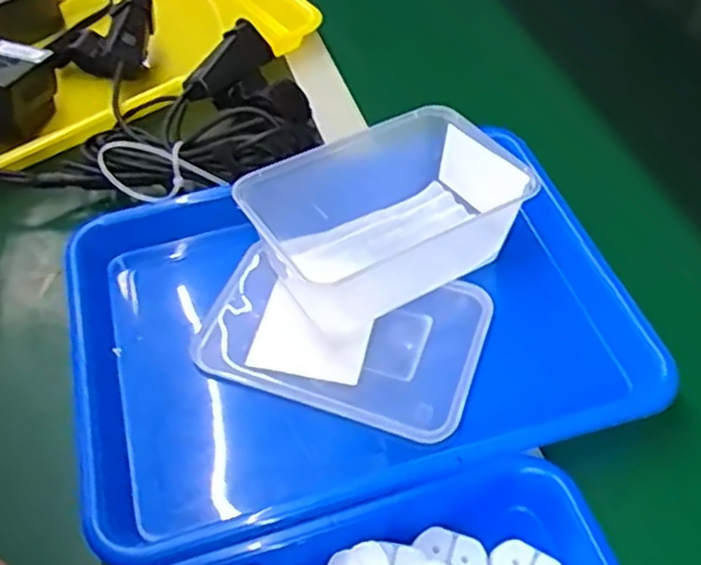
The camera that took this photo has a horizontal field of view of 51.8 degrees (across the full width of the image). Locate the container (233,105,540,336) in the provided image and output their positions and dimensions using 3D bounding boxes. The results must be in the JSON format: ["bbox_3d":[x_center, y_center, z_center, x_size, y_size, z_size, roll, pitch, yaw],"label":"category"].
[{"bbox_3d":[0.030,-0.044,0.478,0.175,0.067,0.101,-25,55,-17],"label":"container"}]

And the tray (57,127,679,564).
[{"bbox_3d":[-0.011,0.028,0.458,0.348,0.056,0.240,-14,52,-9],"label":"tray"}]

